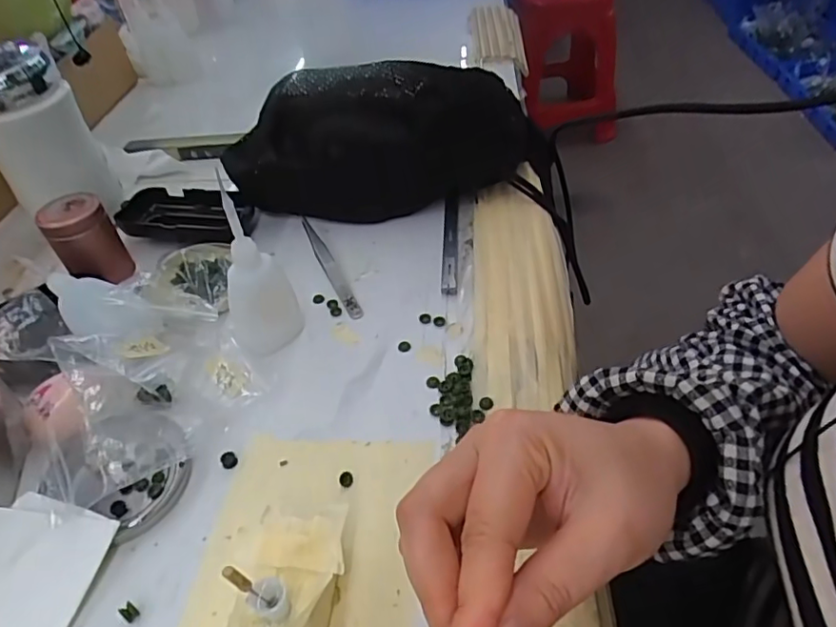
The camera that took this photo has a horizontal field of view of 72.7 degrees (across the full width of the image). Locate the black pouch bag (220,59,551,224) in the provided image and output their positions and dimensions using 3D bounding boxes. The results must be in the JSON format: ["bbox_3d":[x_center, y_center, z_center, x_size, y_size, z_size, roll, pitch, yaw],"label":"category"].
[{"bbox_3d":[-0.030,-0.145,0.471,0.251,0.101,0.107,-3,45,2],"label":"black pouch bag"}]

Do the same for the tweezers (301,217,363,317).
[{"bbox_3d":[-0.071,-0.041,0.444,0.011,0.005,0.134,-20,47,-15],"label":"tweezers"}]

